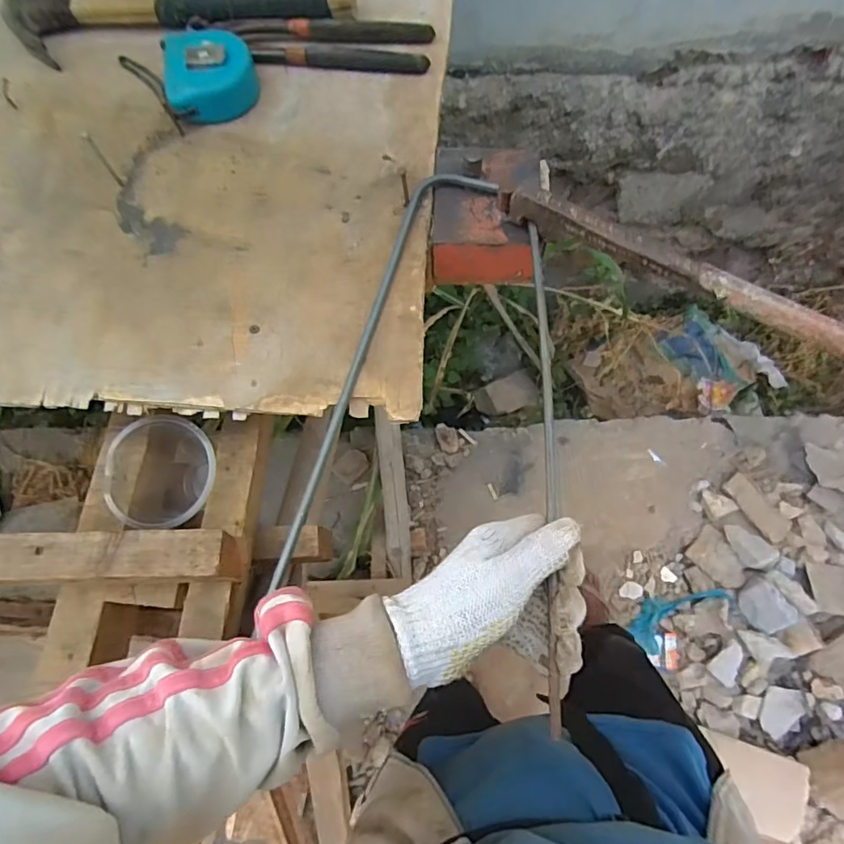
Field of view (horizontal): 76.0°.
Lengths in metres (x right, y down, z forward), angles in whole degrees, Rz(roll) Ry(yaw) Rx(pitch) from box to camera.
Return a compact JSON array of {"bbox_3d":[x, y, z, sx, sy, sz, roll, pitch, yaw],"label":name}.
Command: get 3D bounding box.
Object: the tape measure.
[{"bbox_3d":[-0.188,-0.302,0.482,0.076,0.041,0.063,-5,71,0],"label":"tape measure"}]

